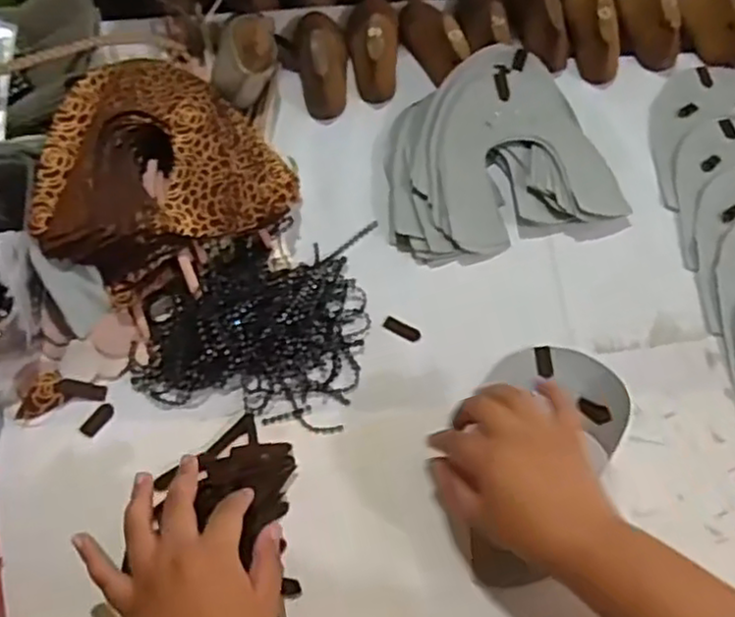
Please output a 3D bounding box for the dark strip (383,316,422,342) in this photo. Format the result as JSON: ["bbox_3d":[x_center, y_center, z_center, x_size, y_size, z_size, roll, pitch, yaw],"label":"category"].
[{"bbox_3d":[0.028,0.016,0.549,0.030,0.004,0.011,27,64,17],"label":"dark strip"}]

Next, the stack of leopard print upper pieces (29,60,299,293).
[{"bbox_3d":[-0.171,-0.117,0.561,0.198,0.064,0.179,-23,61,-11],"label":"stack of leopard print upper pieces"}]

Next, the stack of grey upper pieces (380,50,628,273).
[{"bbox_3d":[0.106,-0.138,0.612,0.200,0.044,0.186,-13,60,-5],"label":"stack of grey upper pieces"}]

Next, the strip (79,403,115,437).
[{"bbox_3d":[-0.201,0.082,0.515,0.014,0.005,0.027,29,65,18],"label":"strip"}]

